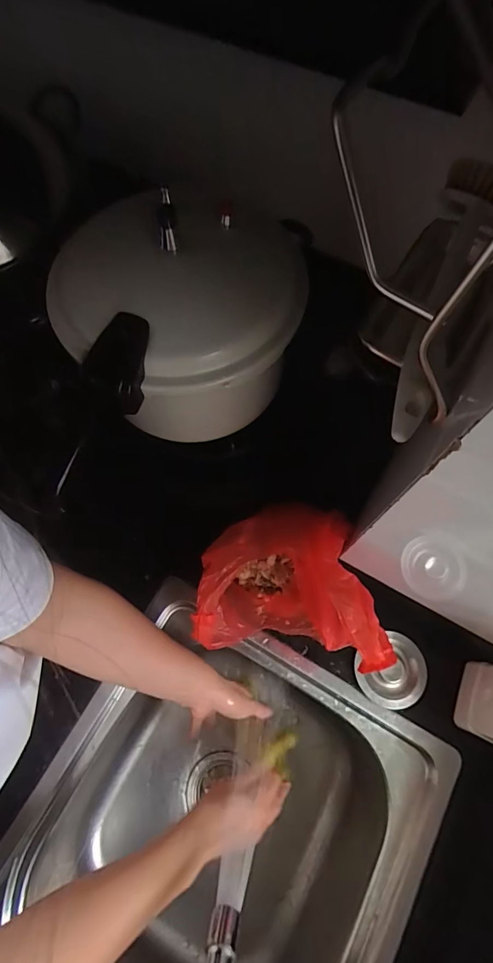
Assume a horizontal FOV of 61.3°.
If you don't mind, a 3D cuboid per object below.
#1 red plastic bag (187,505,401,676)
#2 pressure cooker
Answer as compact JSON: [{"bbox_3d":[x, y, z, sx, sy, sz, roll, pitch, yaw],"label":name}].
[{"bbox_3d":[0.032,0.107,0.460,0.167,0.199,0.152,3,70,3],"label":"red plastic bag"},{"bbox_3d":[-0.064,-0.163,0.455,0.235,0.173,0.192,4,70,3],"label":"pressure cooker"}]

